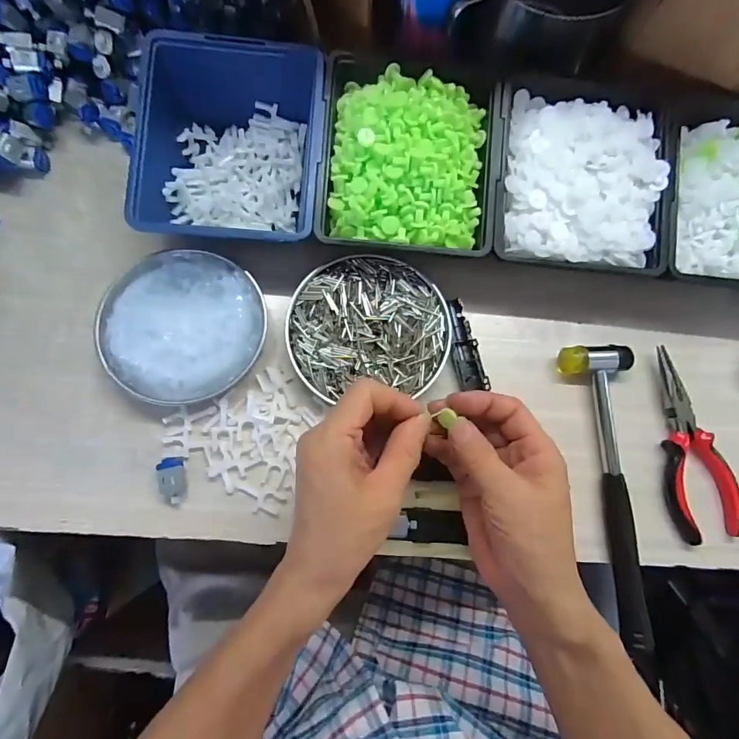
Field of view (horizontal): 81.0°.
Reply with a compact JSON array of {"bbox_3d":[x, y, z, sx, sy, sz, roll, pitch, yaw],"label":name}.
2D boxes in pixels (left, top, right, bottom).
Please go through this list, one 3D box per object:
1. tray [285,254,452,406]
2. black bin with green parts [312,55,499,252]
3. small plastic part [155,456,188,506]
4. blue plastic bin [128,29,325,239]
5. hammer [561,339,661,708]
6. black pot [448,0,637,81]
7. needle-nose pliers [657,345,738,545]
[{"bbox_3d":[-0.001,-0.037,0.364,0.131,0.015,0.118,-5,82,-4],"label":"tray"},{"bbox_3d":[0.033,-0.177,0.359,0.143,0.050,0.162,4,77,-3],"label":"black bin with green parts"},{"bbox_3d":[-0.154,0.088,0.338,0.019,0.011,0.037,-10,78,-6],"label":"small plastic part"},{"bbox_3d":[-0.113,-0.192,0.375,0.147,0.073,0.179,4,77,-3],"label":"blue plastic bin"},{"bbox_3d":[0.197,0.103,0.352,0.054,0.023,0.249,0,77,-4],"label":"hammer"},{"bbox_3d":[0.155,-0.333,0.391,0.138,0.080,0.107,14,77,-1],"label":"black pot"},{"bbox_3d":[0.272,0.061,0.365,0.053,0.012,0.158,-7,78,-6],"label":"needle-nose pliers"}]

